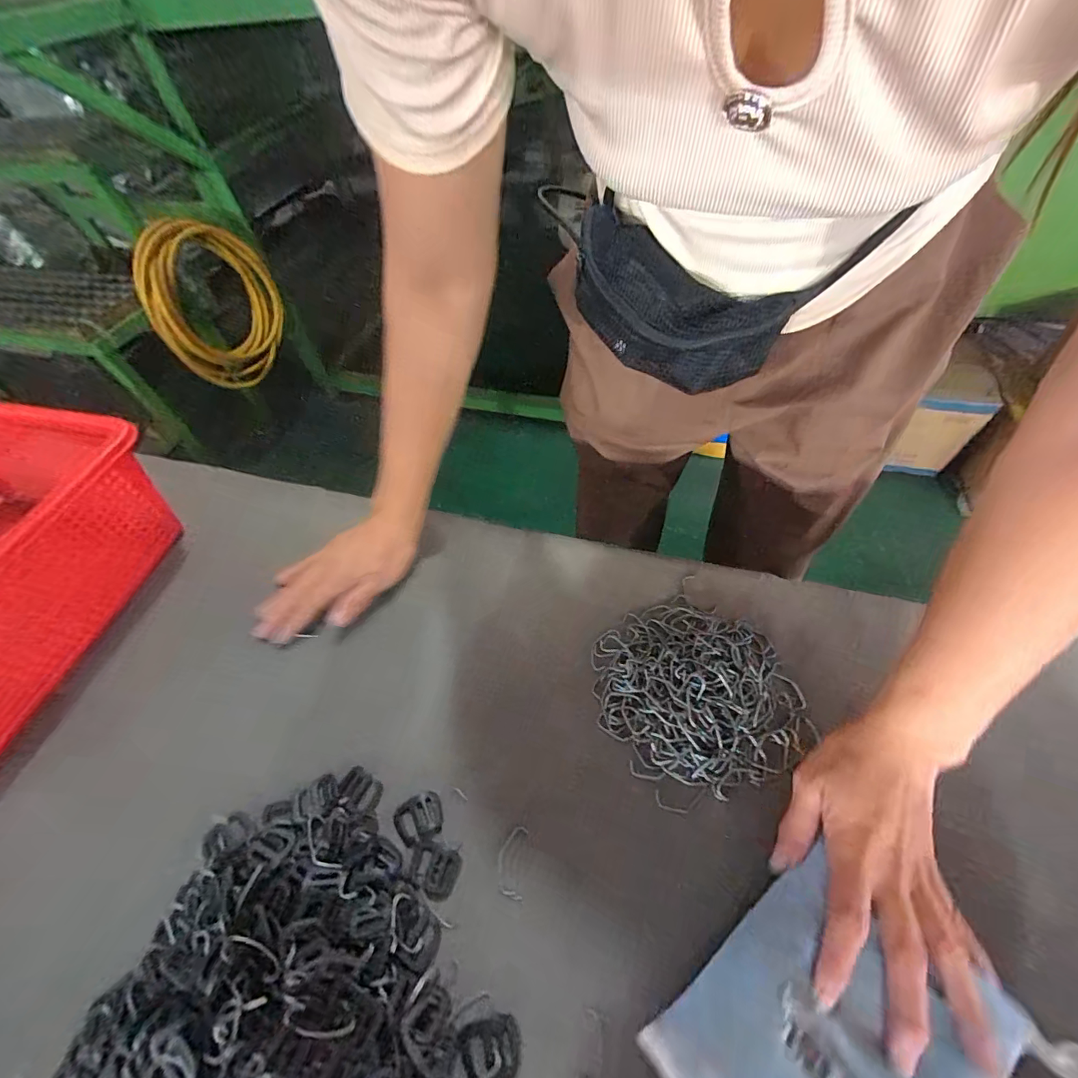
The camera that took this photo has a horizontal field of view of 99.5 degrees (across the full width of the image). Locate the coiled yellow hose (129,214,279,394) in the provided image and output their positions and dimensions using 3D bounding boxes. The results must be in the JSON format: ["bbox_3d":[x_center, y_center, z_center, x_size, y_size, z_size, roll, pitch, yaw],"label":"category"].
[{"bbox_3d":[-0.868,-0.608,1.205,0.115,0.384,0.336,19,28,18],"label":"coiled yellow hose"}]

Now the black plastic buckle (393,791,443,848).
[{"bbox_3d":[-0.085,0.197,0.321,0.032,0.004,0.027,-24,55,-12],"label":"black plastic buckle"}]

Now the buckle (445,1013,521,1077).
[{"bbox_3d":[-0.031,0.287,0.253,0.040,0.004,0.025,-12,54,-4],"label":"buckle"}]

